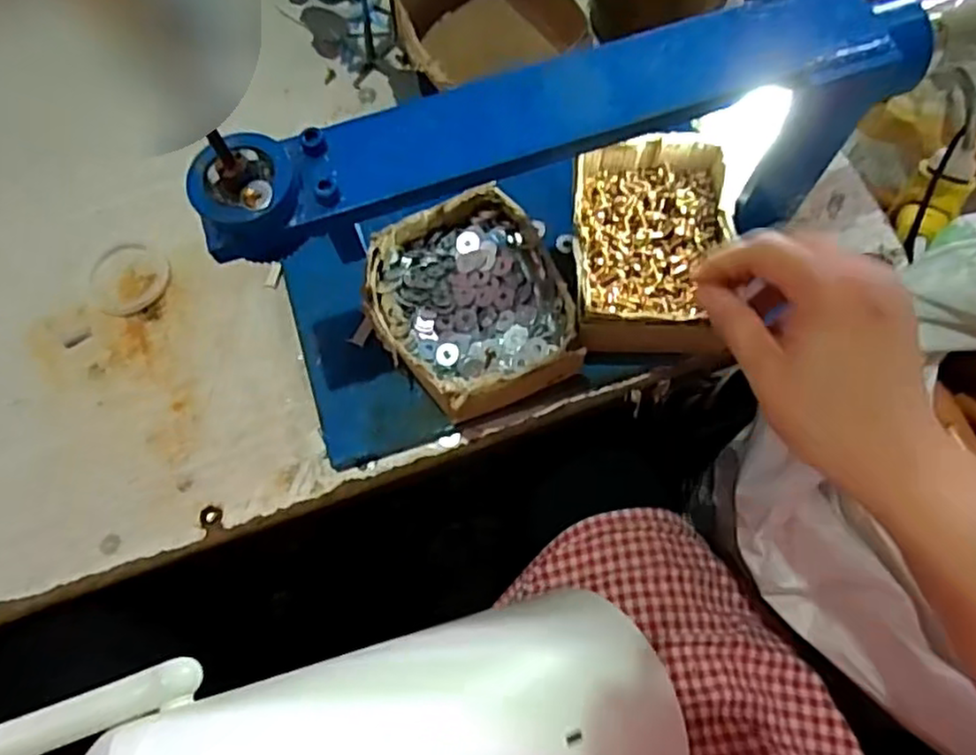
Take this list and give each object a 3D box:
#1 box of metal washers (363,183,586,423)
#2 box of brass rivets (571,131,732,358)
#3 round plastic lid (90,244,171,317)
[{"bbox_3d":[-0.011,-0.041,0.454,0.120,0.046,0.127,-20,74,-4],"label":"box of metal washers"},{"bbox_3d":[0.106,-0.084,0.457,0.099,0.051,0.142,1,73,3],"label":"box of brass rivets"},{"bbox_3d":[-0.264,-0.072,0.511,0.059,0.004,0.056,-1,73,2],"label":"round plastic lid"}]

